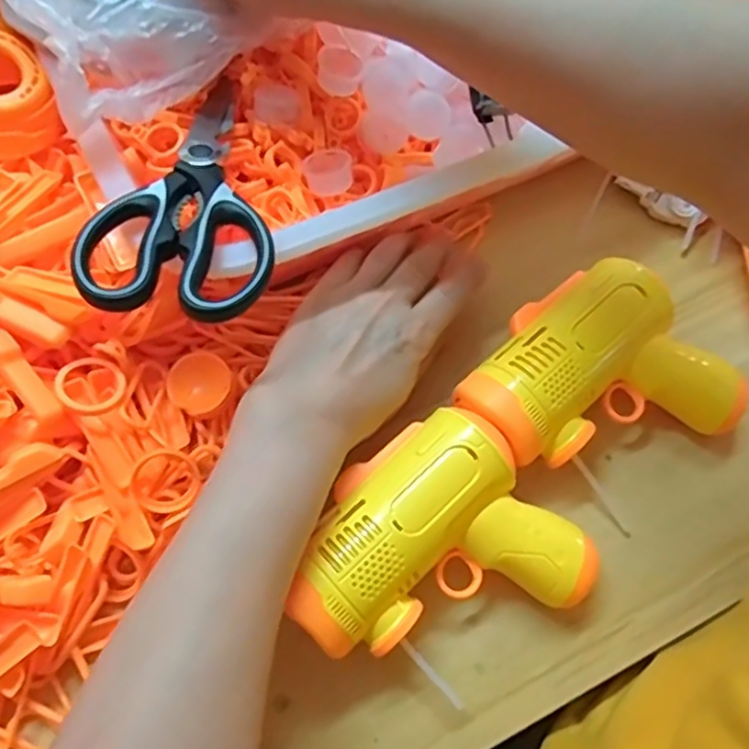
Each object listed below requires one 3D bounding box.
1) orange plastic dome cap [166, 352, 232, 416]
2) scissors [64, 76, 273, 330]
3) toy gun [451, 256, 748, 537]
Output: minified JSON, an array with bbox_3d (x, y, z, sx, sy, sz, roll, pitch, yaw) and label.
[{"bbox_3d":[-0.100,0.004,0.374,0.036,0.005,0.035,1,68,-1],"label":"orange plastic dome cap"},{"bbox_3d":[-0.093,-0.105,0.349,0.086,0.021,0.199,0,49,-2],"label":"scissors"},{"bbox_3d":[0.131,0.013,0.375,0.125,0.061,0.126,40,72,14],"label":"toy gun"}]

